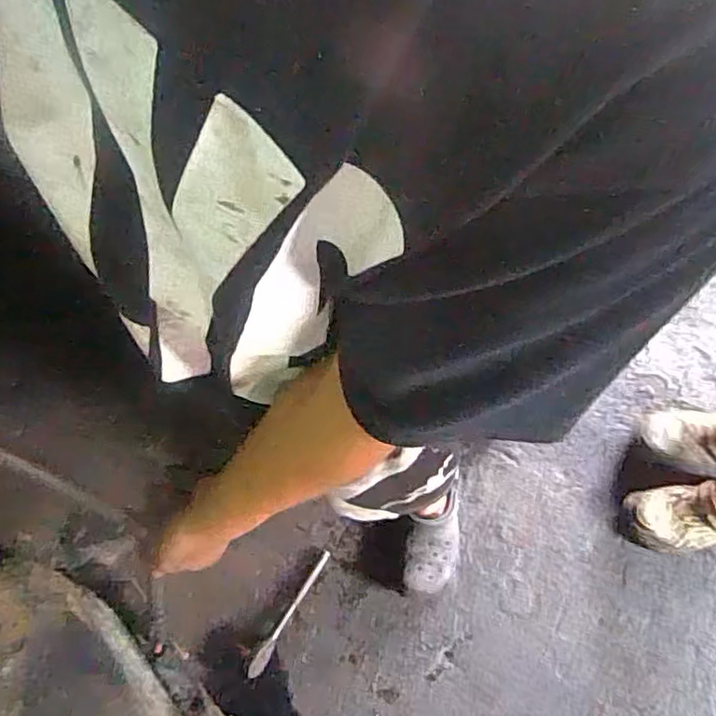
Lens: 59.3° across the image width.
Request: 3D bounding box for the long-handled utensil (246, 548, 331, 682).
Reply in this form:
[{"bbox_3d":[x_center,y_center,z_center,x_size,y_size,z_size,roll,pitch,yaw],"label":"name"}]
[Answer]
[{"bbox_3d":[-0.123,0.469,1.156,0.025,0.013,0.248,31,71,15],"label":"long-handled utensil"}]

